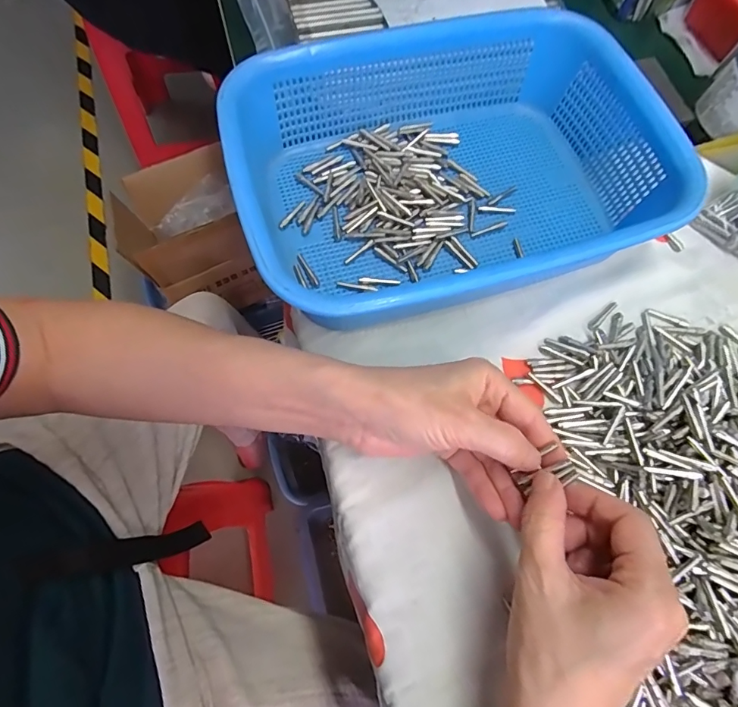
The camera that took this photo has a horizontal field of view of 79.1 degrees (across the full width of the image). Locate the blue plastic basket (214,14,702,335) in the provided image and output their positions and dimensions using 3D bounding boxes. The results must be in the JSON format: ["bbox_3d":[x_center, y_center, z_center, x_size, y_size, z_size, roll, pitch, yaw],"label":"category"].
[{"bbox_3d":[0.049,-0.135,0.321,0.289,0.069,0.196,-11,69,-6],"label":"blue plastic basket"}]

